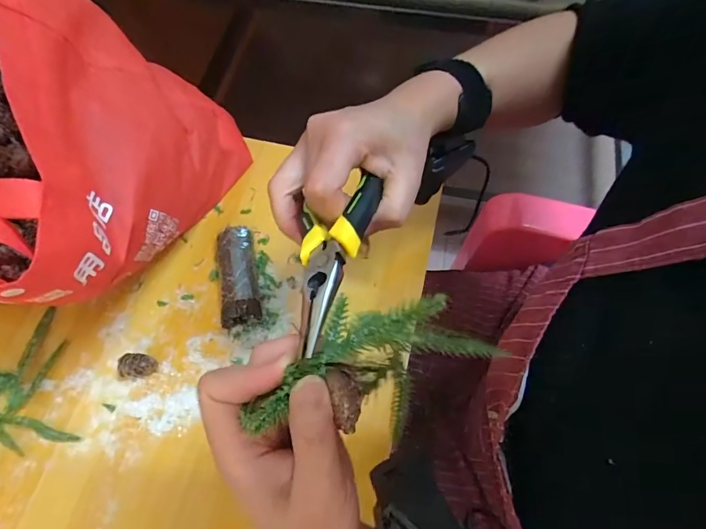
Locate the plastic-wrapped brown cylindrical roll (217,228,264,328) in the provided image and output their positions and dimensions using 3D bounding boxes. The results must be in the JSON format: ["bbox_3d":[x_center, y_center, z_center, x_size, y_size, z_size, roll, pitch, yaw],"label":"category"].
[{"bbox_3d":[-0.119,0.010,0.440,0.038,0.026,0.105,-12,63,-2],"label":"plastic-wrapped brown cylindrical roll"}]

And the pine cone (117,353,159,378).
[{"bbox_3d":[-0.206,0.097,0.409,0.036,0.018,0.020,-4,63,2],"label":"pine cone"}]

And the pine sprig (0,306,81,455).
[{"bbox_3d":[-0.324,0.125,0.396,0.117,0.026,0.130,-32,65,-12],"label":"pine sprig"}]

